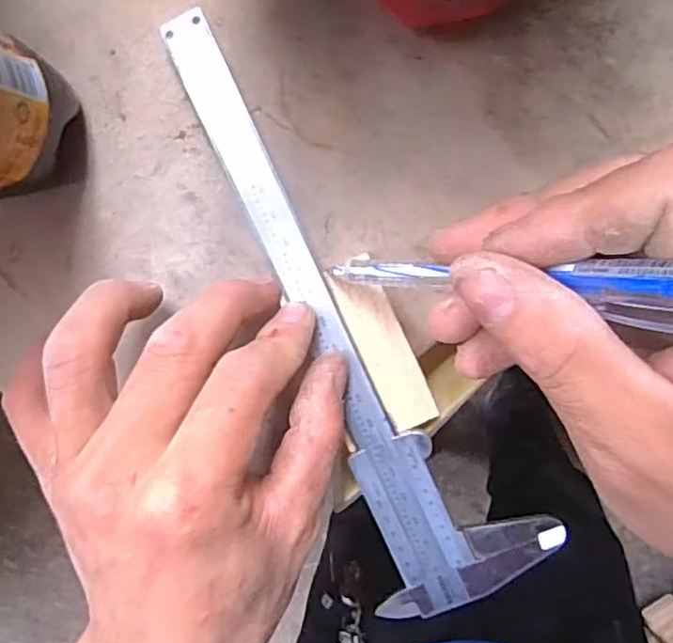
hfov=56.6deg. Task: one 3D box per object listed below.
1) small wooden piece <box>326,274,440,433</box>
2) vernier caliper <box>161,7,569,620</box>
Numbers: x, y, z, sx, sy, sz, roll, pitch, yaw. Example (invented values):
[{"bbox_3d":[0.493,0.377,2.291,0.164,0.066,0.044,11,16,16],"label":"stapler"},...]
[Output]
[{"bbox_3d":[0.017,0.010,0.220,0.018,0.004,0.058,-26,95,8],"label":"small wooden piece"},{"bbox_3d":[0.003,-0.001,0.220,0.061,0.014,0.222,-26,95,8],"label":"vernier caliper"}]

